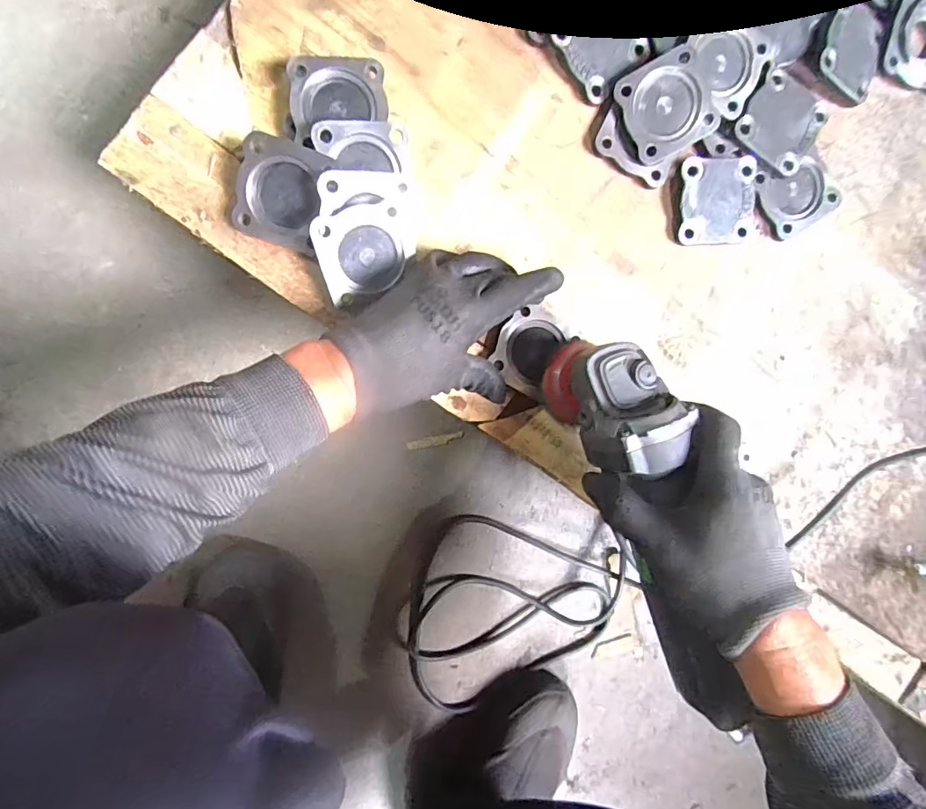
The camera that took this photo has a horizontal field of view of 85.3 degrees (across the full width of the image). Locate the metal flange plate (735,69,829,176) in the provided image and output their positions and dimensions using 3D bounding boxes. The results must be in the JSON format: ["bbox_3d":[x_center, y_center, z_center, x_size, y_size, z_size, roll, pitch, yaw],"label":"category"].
[{"bbox_3d":[0.268,-0.235,0.422,0.062,0.010,0.062,35,89,-9],"label":"metal flange plate"}]

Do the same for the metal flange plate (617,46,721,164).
[{"bbox_3d":[0.162,-0.237,0.401,0.063,0.008,0.068,-27,104,8],"label":"metal flange plate"}]

